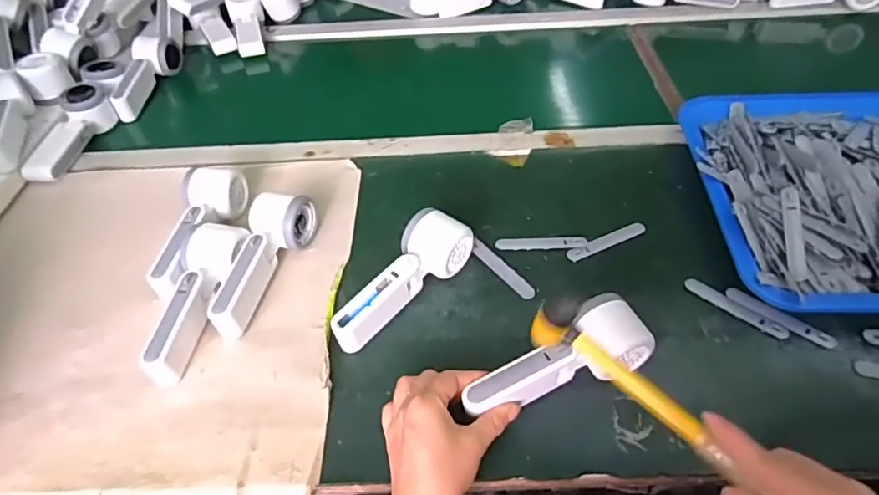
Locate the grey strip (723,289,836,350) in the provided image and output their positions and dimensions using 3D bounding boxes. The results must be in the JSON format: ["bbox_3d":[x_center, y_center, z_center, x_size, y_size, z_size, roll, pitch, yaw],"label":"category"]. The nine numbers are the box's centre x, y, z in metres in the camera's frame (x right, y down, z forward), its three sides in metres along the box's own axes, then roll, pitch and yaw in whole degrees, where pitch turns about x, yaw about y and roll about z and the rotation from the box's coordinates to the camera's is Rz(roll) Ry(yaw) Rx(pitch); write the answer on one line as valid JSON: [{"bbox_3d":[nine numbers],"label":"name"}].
[{"bbox_3d":[0.314,0.065,0.500,0.095,0.009,0.015,31,64,25],"label":"grey strip"}]

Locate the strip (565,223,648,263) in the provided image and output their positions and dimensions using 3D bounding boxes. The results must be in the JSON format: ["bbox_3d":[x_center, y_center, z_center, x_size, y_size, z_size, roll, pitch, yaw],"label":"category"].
[{"bbox_3d":[0.180,-0.006,0.582,0.095,0.006,0.017,-23,49,-16],"label":"strip"}]

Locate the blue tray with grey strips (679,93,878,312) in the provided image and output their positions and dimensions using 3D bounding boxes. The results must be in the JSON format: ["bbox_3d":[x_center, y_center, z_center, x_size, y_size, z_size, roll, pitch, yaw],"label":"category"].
[{"bbox_3d":[0.474,-0.068,0.581,0.372,0.052,0.344,-1,47,4],"label":"blue tray with grey strips"}]

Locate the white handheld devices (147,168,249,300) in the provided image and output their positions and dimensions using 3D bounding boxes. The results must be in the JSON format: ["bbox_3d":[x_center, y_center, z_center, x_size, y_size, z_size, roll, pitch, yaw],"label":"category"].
[{"bbox_3d":[-0.256,-0.022,0.578,0.054,0.048,0.163,1,47,6],"label":"white handheld devices"}]

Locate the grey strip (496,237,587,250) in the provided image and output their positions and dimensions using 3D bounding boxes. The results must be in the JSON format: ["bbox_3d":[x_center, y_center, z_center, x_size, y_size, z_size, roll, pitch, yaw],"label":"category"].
[{"bbox_3d":[0.109,-0.005,0.583,0.094,0.004,0.015,-3,57,6],"label":"grey strip"}]

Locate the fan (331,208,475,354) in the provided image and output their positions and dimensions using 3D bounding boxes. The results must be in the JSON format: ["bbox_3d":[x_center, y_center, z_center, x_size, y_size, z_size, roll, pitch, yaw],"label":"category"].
[{"bbox_3d":[-0.041,0.028,0.530,0.165,0.056,0.055,-36,54,-26],"label":"fan"}]

